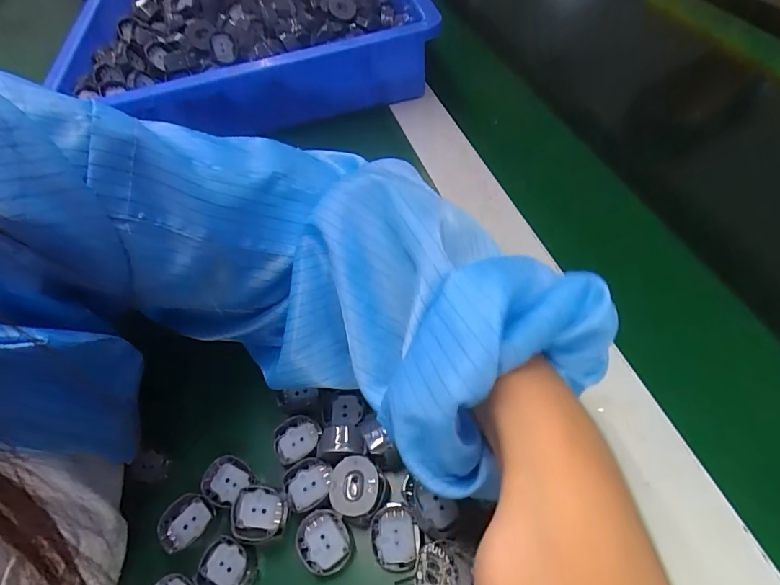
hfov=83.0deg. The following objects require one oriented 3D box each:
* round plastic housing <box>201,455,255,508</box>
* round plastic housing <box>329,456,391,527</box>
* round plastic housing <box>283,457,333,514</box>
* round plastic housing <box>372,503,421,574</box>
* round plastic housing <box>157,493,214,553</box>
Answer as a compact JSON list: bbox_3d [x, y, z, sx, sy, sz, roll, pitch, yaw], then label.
[{"bbox_3d":[-0.092,0.105,0.247,0.026,0.006,0.025,-4,54,6],"label":"round plastic housing"},{"bbox_3d":[-0.016,0.102,0.229,0.030,0.016,0.029,-4,54,6],"label":"round plastic housing"},{"bbox_3d":[-0.044,0.104,0.239,0.027,0.009,0.022,-29,55,-12],"label":"round plastic housing"},{"bbox_3d":[0.003,0.123,0.220,0.024,0.014,0.028,-7,54,4],"label":"round plastic housing"},{"bbox_3d":[-0.110,0.122,0.237,0.028,0.009,0.021,-33,56,-15],"label":"round plastic housing"}]

